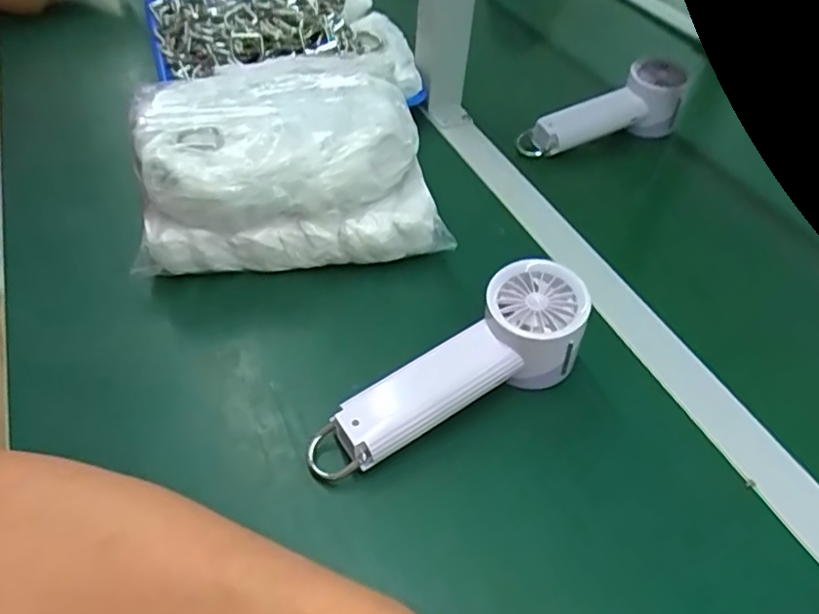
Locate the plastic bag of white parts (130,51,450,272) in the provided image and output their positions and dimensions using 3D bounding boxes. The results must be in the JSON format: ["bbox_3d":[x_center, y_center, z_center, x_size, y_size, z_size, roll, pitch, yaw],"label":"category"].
[{"bbox_3d":[-0.100,-0.133,0.501,0.222,0.096,0.217,-5,48,-9],"label":"plastic bag of white parts"}]

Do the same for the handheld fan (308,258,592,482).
[{"bbox_3d":[0.027,0.046,0.381,0.196,0.058,0.061,-32,55,-12],"label":"handheld fan"}]

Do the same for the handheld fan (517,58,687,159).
[{"bbox_3d":[0.191,-0.198,0.603,0.163,0.064,0.045,-13,49,-15],"label":"handheld fan"}]

